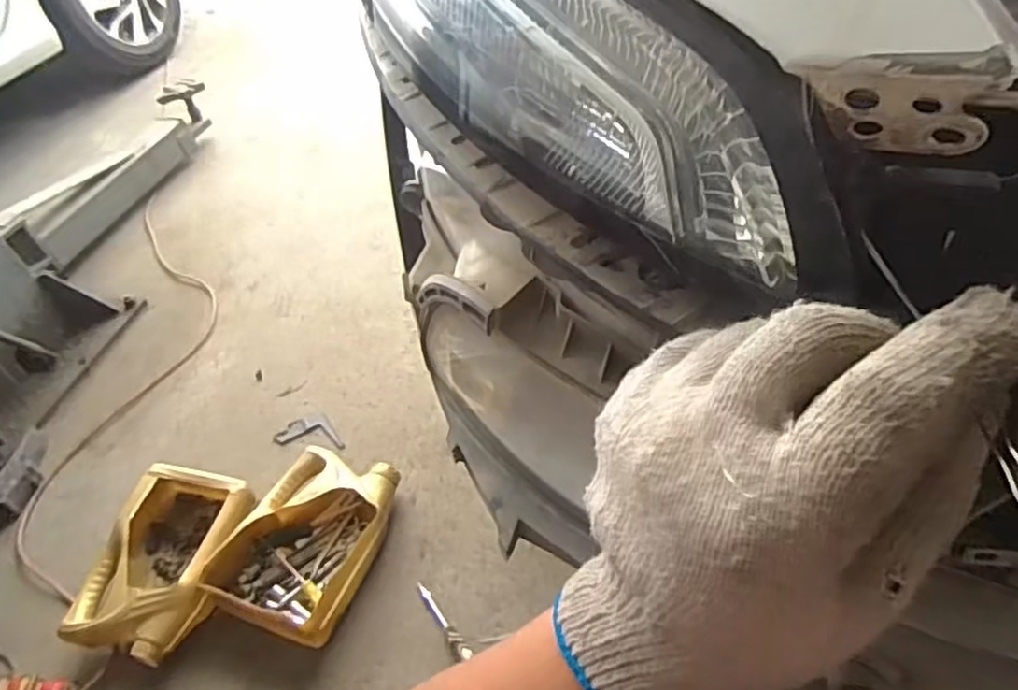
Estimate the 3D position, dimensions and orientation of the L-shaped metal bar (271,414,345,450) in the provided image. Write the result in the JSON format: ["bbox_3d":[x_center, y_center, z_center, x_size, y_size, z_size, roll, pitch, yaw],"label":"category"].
[{"bbox_3d":[-0.373,0.161,1.305,0.145,0.008,0.072,3,48,14],"label":"L-shaped metal bar"}]

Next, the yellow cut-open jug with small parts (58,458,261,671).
[{"bbox_3d":[-0.551,0.341,1.096,0.215,0.111,0.301,2,48,13],"label":"yellow cut-open jug with small parts"}]

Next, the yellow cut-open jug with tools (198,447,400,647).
[{"bbox_3d":[-0.317,0.318,1.105,0.216,0.081,0.295,14,52,22],"label":"yellow cut-open jug with tools"}]

